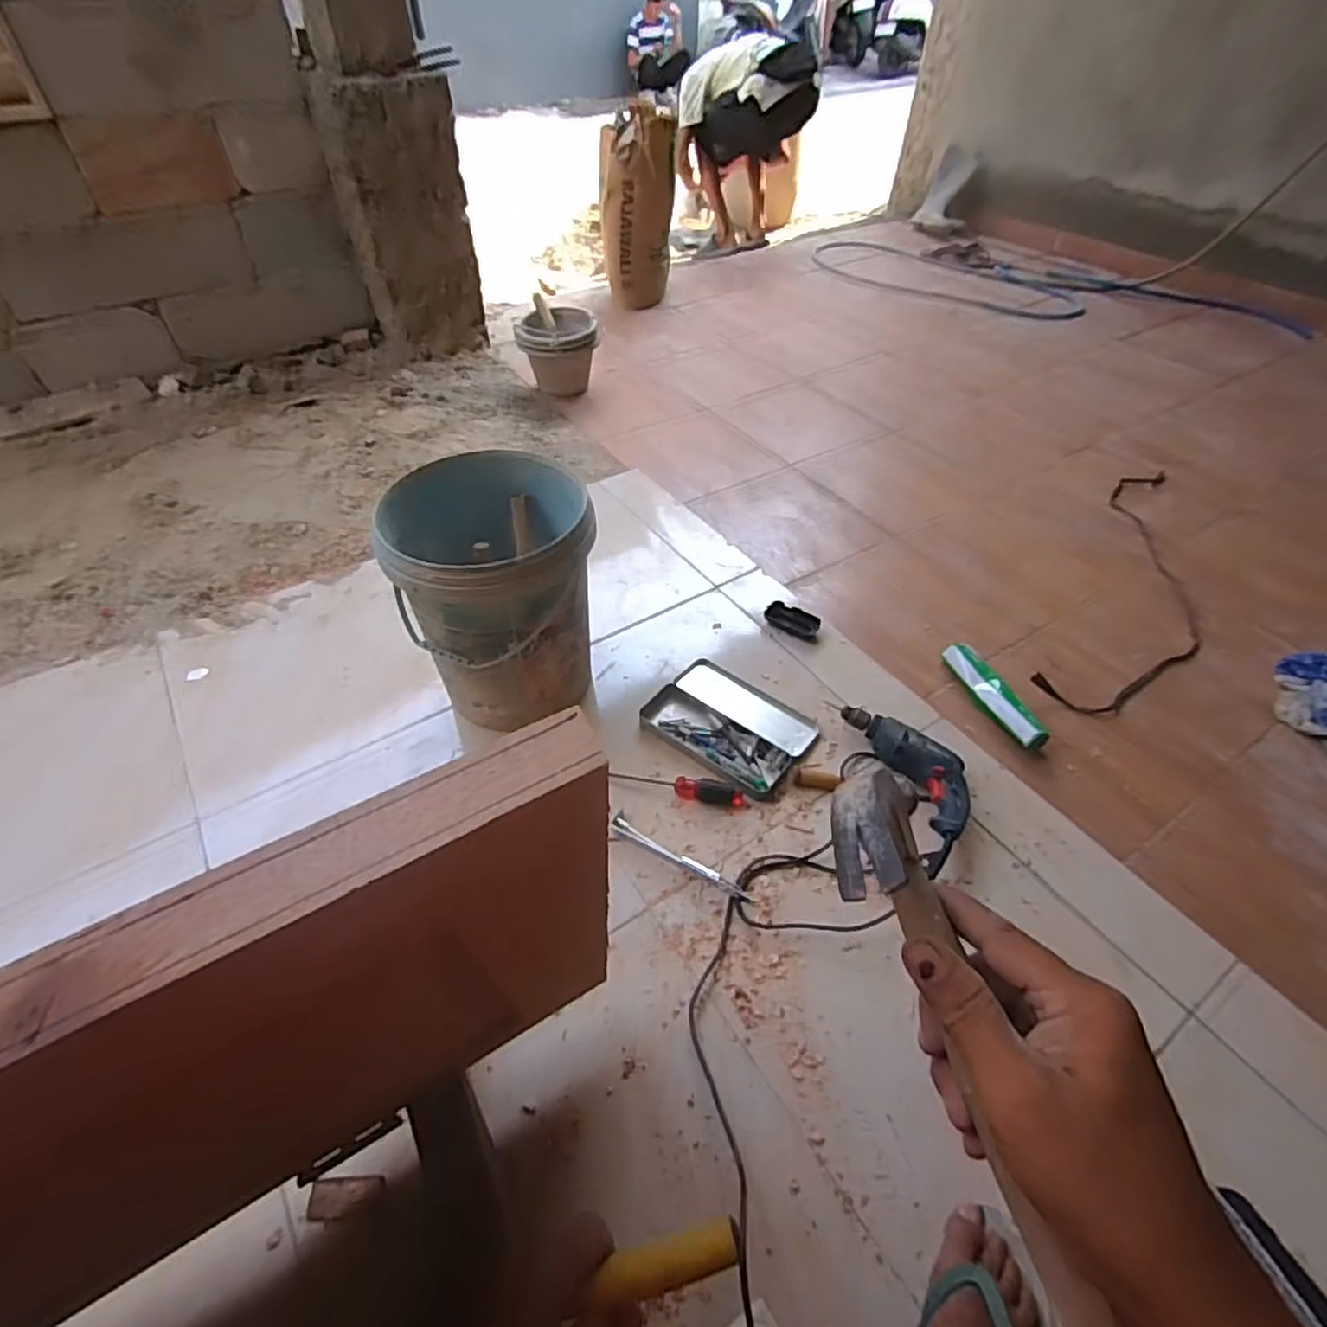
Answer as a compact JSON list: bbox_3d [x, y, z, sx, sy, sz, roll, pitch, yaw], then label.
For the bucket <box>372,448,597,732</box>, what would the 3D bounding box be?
[{"bbox_3d":[-0.265,-0.120,1.077,0.283,0.318,0.301,1,47,-2],"label":"bucket"}]

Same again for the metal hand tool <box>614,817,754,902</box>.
[{"bbox_3d":[0.025,0.283,0.972,0.226,0.016,0.027,23,50,18],"label":"metal hand tool"}]

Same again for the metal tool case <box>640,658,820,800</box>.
[{"bbox_3d":[0.111,0.101,1.136,0.263,0.021,0.195,34,54,25],"label":"metal tool case"}]

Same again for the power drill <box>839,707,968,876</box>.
[{"bbox_3d":[0.399,0.176,1.035,0.140,0.067,0.309,-8,48,-10],"label":"power drill"}]

